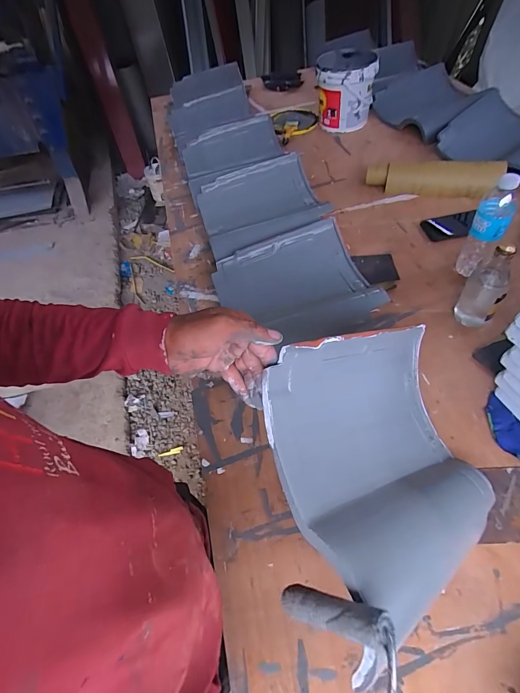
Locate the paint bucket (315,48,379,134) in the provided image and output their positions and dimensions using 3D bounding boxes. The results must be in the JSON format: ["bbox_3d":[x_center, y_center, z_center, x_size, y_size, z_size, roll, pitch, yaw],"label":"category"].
[{"bbox_3d":[0.290,-0.883,1.200,0.194,0.189,0.199,7,56,7],"label":"paint bucket"}]

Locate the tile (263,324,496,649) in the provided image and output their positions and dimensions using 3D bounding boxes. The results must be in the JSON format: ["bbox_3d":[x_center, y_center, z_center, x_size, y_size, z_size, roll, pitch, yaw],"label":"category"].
[{"bbox_3d":[0.161,0.121,0.427,0.309,0.056,0.274,-8,70,-40],"label":"tile"}]

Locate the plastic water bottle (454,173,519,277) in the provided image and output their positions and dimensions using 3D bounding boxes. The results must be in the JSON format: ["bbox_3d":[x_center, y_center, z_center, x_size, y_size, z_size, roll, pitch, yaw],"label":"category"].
[{"bbox_3d":[0.451,-0.231,0.689,0.069,0.211,0.075,29,61,20],"label":"plastic water bottle"}]

